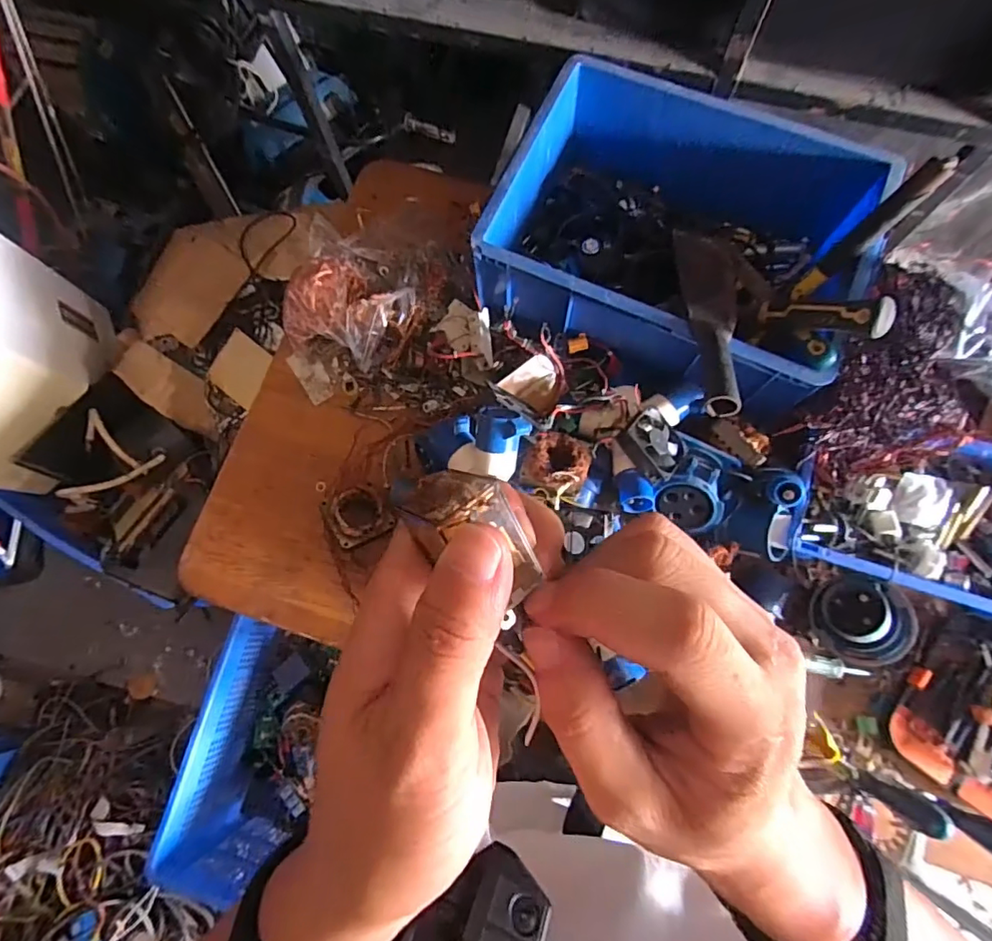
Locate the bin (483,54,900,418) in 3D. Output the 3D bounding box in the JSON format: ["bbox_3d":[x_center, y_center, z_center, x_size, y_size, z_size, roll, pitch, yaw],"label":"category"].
[{"bbox_3d":[0.257,-0.334,0.773,0.474,0.186,0.411,21,77,7],"label":"bin"}]

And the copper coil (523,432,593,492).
[{"bbox_3d":[0.080,-0.013,0.675,0.080,0.027,0.078,0,75,1],"label":"copper coil"}]

